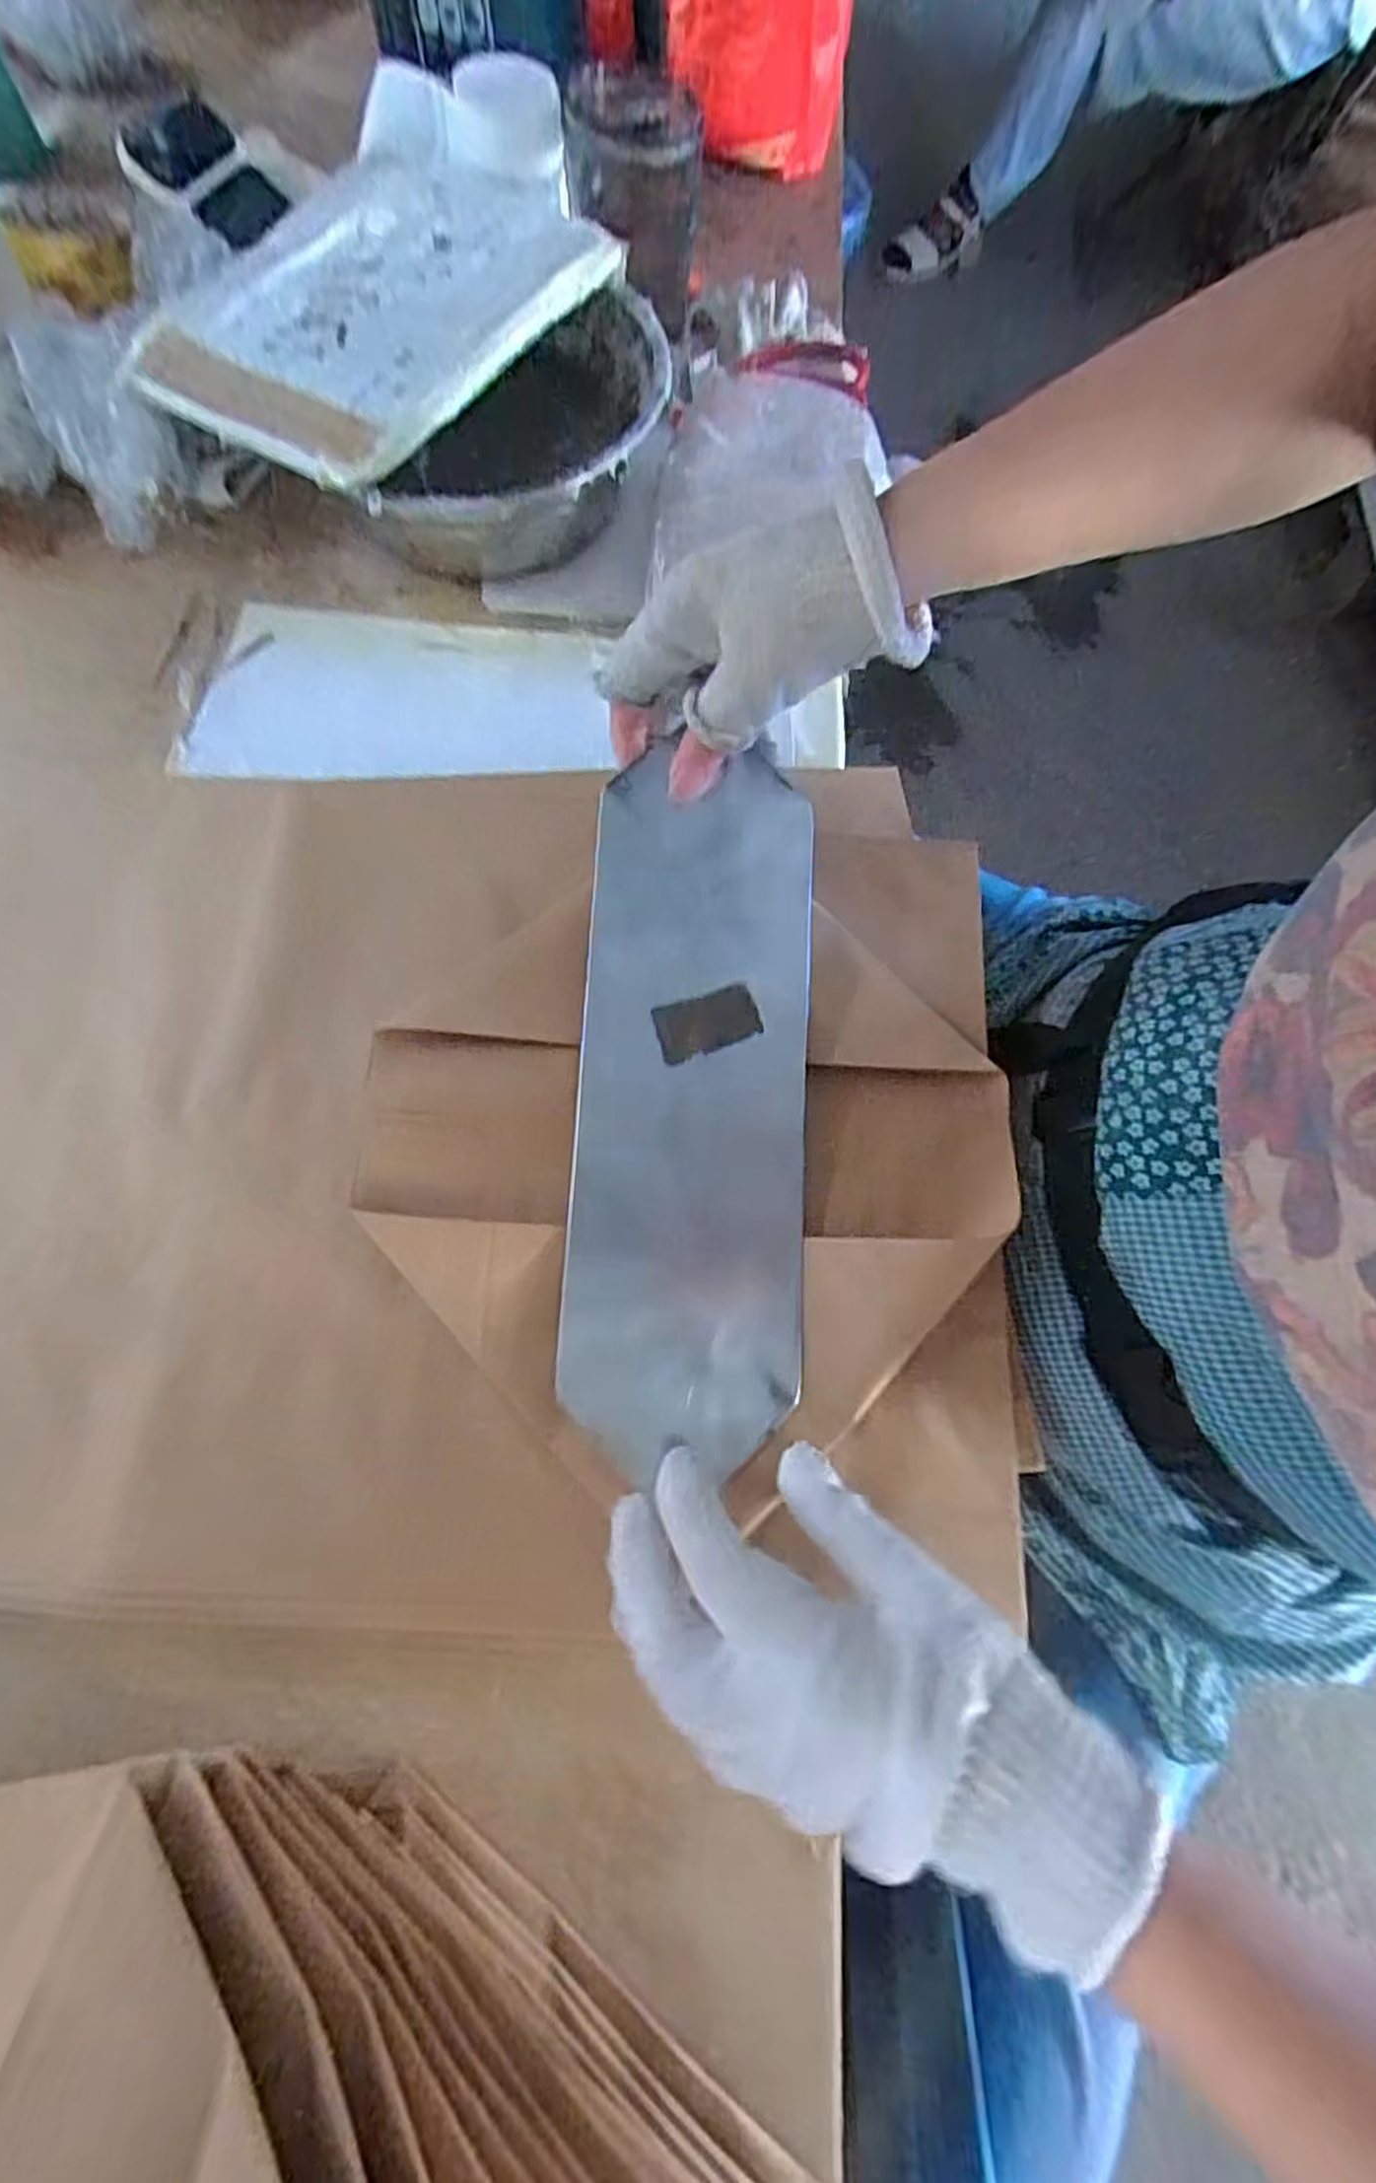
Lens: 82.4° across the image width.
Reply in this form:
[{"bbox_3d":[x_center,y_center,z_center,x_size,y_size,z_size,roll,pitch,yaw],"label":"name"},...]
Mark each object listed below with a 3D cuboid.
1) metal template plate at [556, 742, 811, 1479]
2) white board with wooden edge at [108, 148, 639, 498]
[{"bbox_3d":[0.003,-0.001,0.341,0.099,0.005,0.296,4,80,-8],"label":"metal template plate"},{"bbox_3d":[-0.173,-0.462,0.452,0.182,0.025,0.256,29,71,10],"label":"white board with wooden edge"}]

